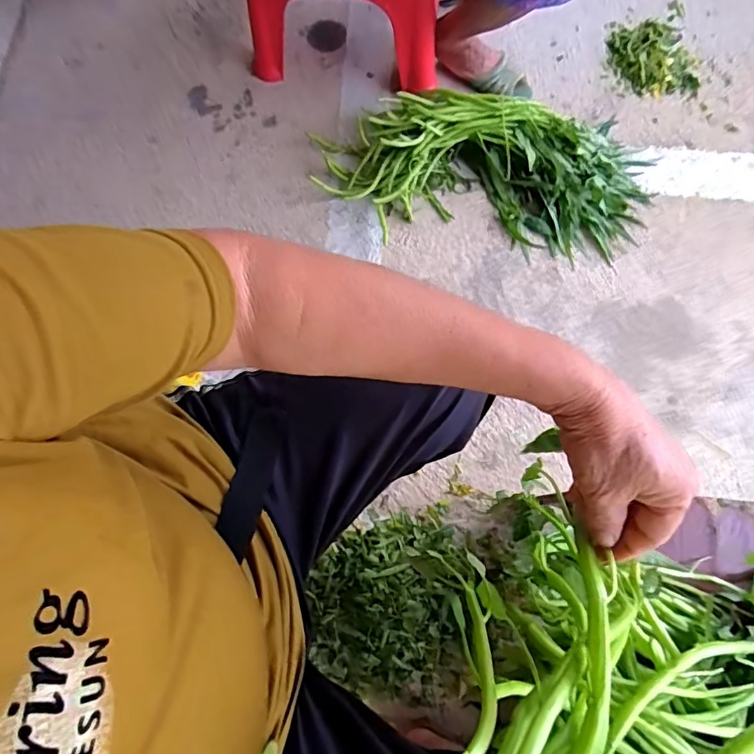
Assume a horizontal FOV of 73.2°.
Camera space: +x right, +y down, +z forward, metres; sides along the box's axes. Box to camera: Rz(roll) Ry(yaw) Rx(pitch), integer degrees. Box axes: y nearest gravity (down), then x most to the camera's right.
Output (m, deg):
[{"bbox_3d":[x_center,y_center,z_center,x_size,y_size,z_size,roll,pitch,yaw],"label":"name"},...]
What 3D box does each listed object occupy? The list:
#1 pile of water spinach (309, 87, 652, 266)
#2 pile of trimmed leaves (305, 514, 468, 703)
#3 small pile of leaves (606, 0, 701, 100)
[{"bbox_3d":[0.224,-0.425,1.033,0.657,0.113,0.281,8,73,3],"label":"pile of water spinach"},{"bbox_3d":[0.016,0.375,0.824,0.251,0.036,0.271,-4,73,-1],"label":"pile of trimmed leaves"},{"bbox_3d":[0.637,-0.762,1.178,0.194,0.025,0.259,-3,73,-1],"label":"small pile of leaves"}]

